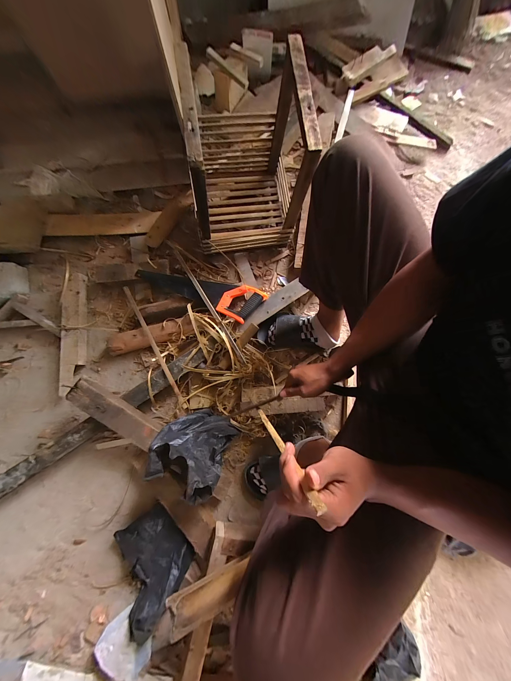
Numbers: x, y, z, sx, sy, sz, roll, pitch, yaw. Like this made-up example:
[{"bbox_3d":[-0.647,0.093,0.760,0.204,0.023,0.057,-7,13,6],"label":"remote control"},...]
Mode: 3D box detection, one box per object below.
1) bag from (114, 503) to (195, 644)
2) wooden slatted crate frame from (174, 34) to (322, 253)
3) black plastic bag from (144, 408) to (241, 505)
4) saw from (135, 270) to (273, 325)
[{"bbox_3d":[-0.267,0.591,0.591,0.165,0.098,0.225,-32,81,-7],"label":"bag"},{"bbox_3d":[-0.031,-0.483,0.645,0.296,0.391,0.313,-7,79,-3],"label":"wooden slatted crate frame"},{"bbox_3d":[-0.161,0.288,0.574,0.172,0.172,0.187,27,79,4],"label":"black plastic bag"},{"bbox_3d":[-0.180,-0.180,0.737,0.420,0.032,0.116,24,78,10],"label":"saw"}]

